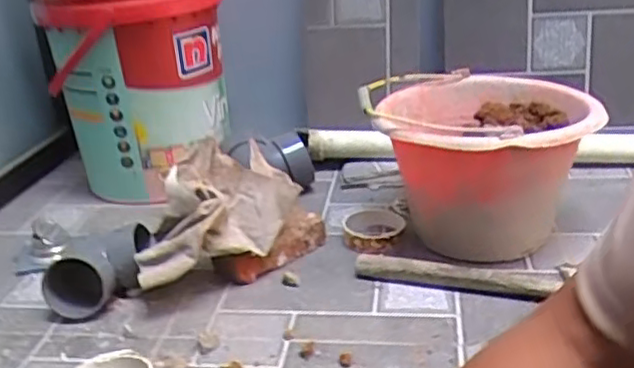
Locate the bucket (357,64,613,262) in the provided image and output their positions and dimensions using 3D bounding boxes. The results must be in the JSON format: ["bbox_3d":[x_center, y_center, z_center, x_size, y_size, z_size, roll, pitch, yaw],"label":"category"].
[{"bbox_3d":[0.232,-0.039,0.969,0.301,0.190,0.314,-4,24,2],"label":"bucket"}]

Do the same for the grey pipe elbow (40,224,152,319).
[{"bbox_3d":[-0.280,0.113,0.847,0.130,0.084,0.094,-8,25,-8],"label":"grey pipe elbow"}]

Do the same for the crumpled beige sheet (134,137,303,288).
[{"bbox_3d":[-0.141,0.029,0.858,0.224,0.114,0.107,-25,32,-38],"label":"crumpled beige sheet"}]

